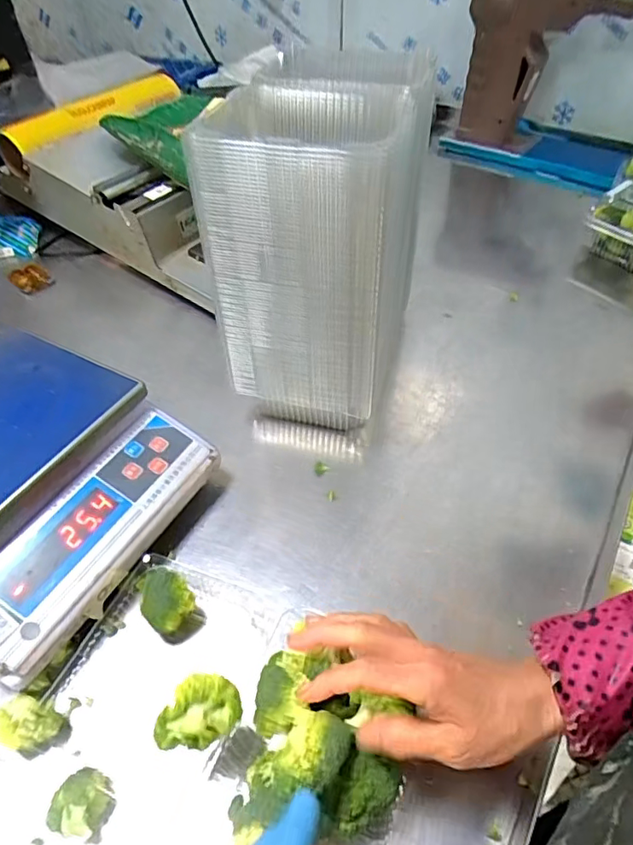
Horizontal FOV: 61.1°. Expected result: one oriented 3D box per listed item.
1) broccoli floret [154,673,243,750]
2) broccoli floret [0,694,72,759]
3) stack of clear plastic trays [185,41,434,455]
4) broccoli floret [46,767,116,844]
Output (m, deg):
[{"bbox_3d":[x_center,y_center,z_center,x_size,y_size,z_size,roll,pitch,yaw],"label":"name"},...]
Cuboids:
[{"bbox_3d":[-0.084,0.205,0.379,0.060,0.033,0.037,-15,50,-12],"label":"broccoli floret"},{"bbox_3d":[-0.233,0.245,0.433,0.050,0.034,0.039,16,49,15],"label":"broccoli floret"},{"bbox_3d":[0.002,-0.165,0.607,0.177,0.349,0.224,12,49,12],"label":"stack of clear plastic trays"},{"bbox_3d":[-0.173,0.284,0.400,0.034,0.035,0.041,18,50,16],"label":"broccoli floret"}]

